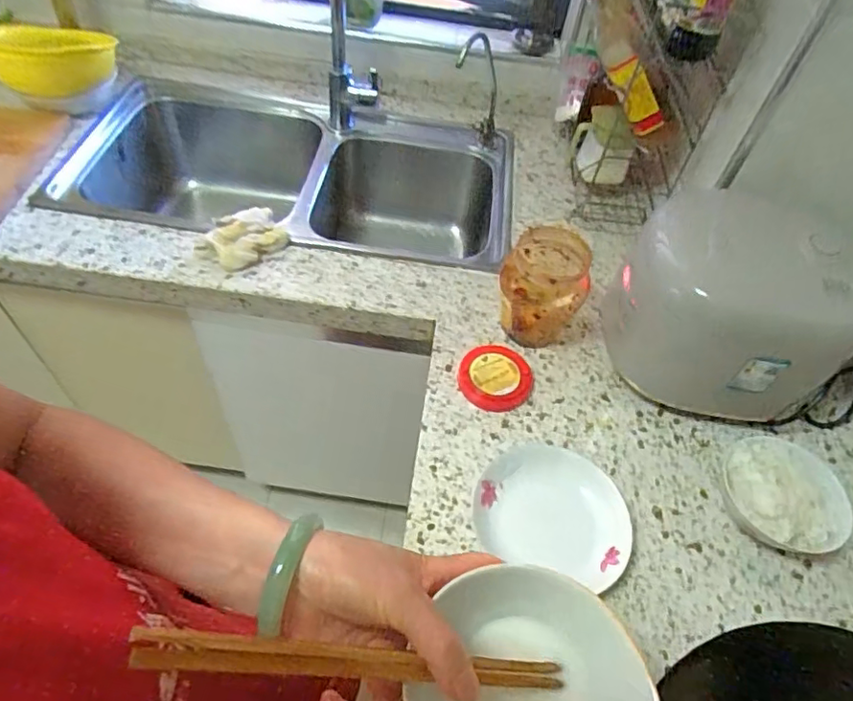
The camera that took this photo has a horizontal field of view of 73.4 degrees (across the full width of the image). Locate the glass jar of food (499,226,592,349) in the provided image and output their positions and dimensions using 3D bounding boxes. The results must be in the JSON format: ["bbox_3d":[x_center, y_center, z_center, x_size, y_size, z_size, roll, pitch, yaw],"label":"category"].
[{"bbox_3d":[0.157,-0.083,0.769,0.100,0.137,0.105,3,52,-4],"label":"glass jar of food"}]

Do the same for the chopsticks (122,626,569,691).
[{"bbox_3d":[-0.021,0.153,0.277,0.227,0.014,0.015,20,47,-26],"label":"chopsticks"}]

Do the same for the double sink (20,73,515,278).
[{"bbox_3d":[-0.239,-0.251,1.079,0.758,0.230,0.396,10,52,2],"label":"double sink"}]

